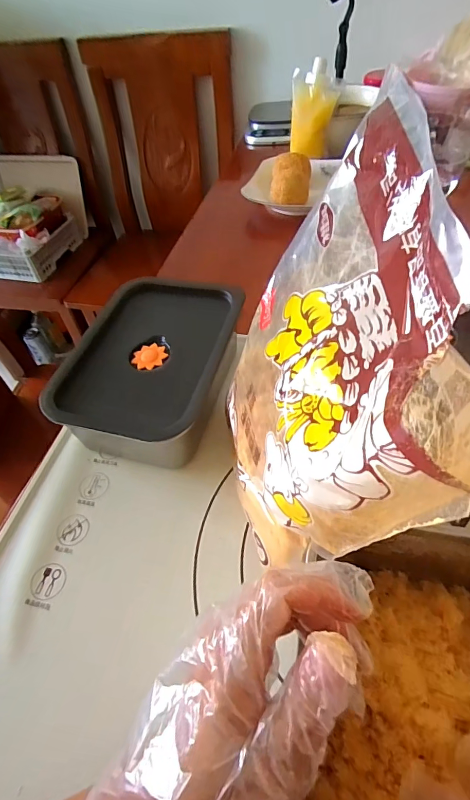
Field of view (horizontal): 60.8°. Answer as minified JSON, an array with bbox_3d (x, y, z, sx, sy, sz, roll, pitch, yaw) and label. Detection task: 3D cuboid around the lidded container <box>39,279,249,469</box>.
[{"bbox_3d":[-0.084,-0.029,0.440,0.159,0.089,0.219,13,52,13],"label":"lidded container"}]

